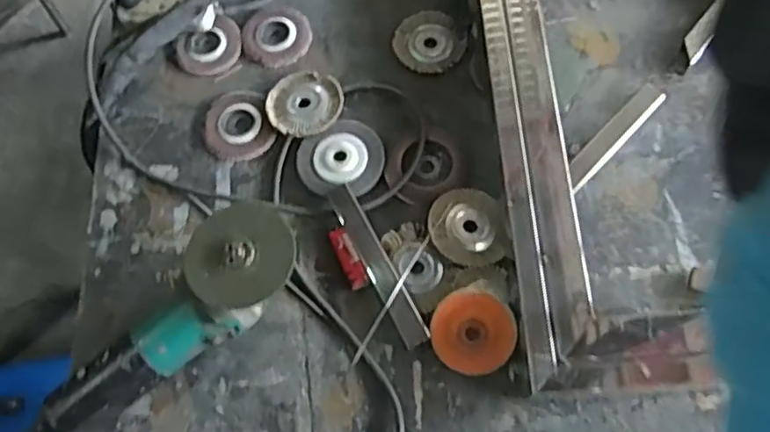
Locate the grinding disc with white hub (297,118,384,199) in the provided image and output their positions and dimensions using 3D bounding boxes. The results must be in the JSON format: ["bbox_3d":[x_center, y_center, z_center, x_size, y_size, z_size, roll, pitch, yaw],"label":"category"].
[{"bbox_3d":[-0.048,-0.065,0.745,0.094,0.016,0.093,-1,69,3],"label":"grinding disc with white hub"}]

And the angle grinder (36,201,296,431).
[{"bbox_3d":[-0.214,0.098,0.651,0.279,0.092,0.099,-34,70,-8],"label":"angle grinder"}]

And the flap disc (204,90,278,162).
[{"bbox_3d":[-0.177,-0.109,0.784,0.077,0.009,0.097,-22,70,-5],"label":"flap disc"}]

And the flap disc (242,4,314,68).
[{"bbox_3d":[-0.138,-0.230,0.831,0.090,0.010,0.083,-1,69,3],"label":"flap disc"}]

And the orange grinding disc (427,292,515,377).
[{"bbox_3d":[0.088,0.118,0.658,0.082,0.008,0.080,0,87,9],"label":"orange grinding disc"}]

